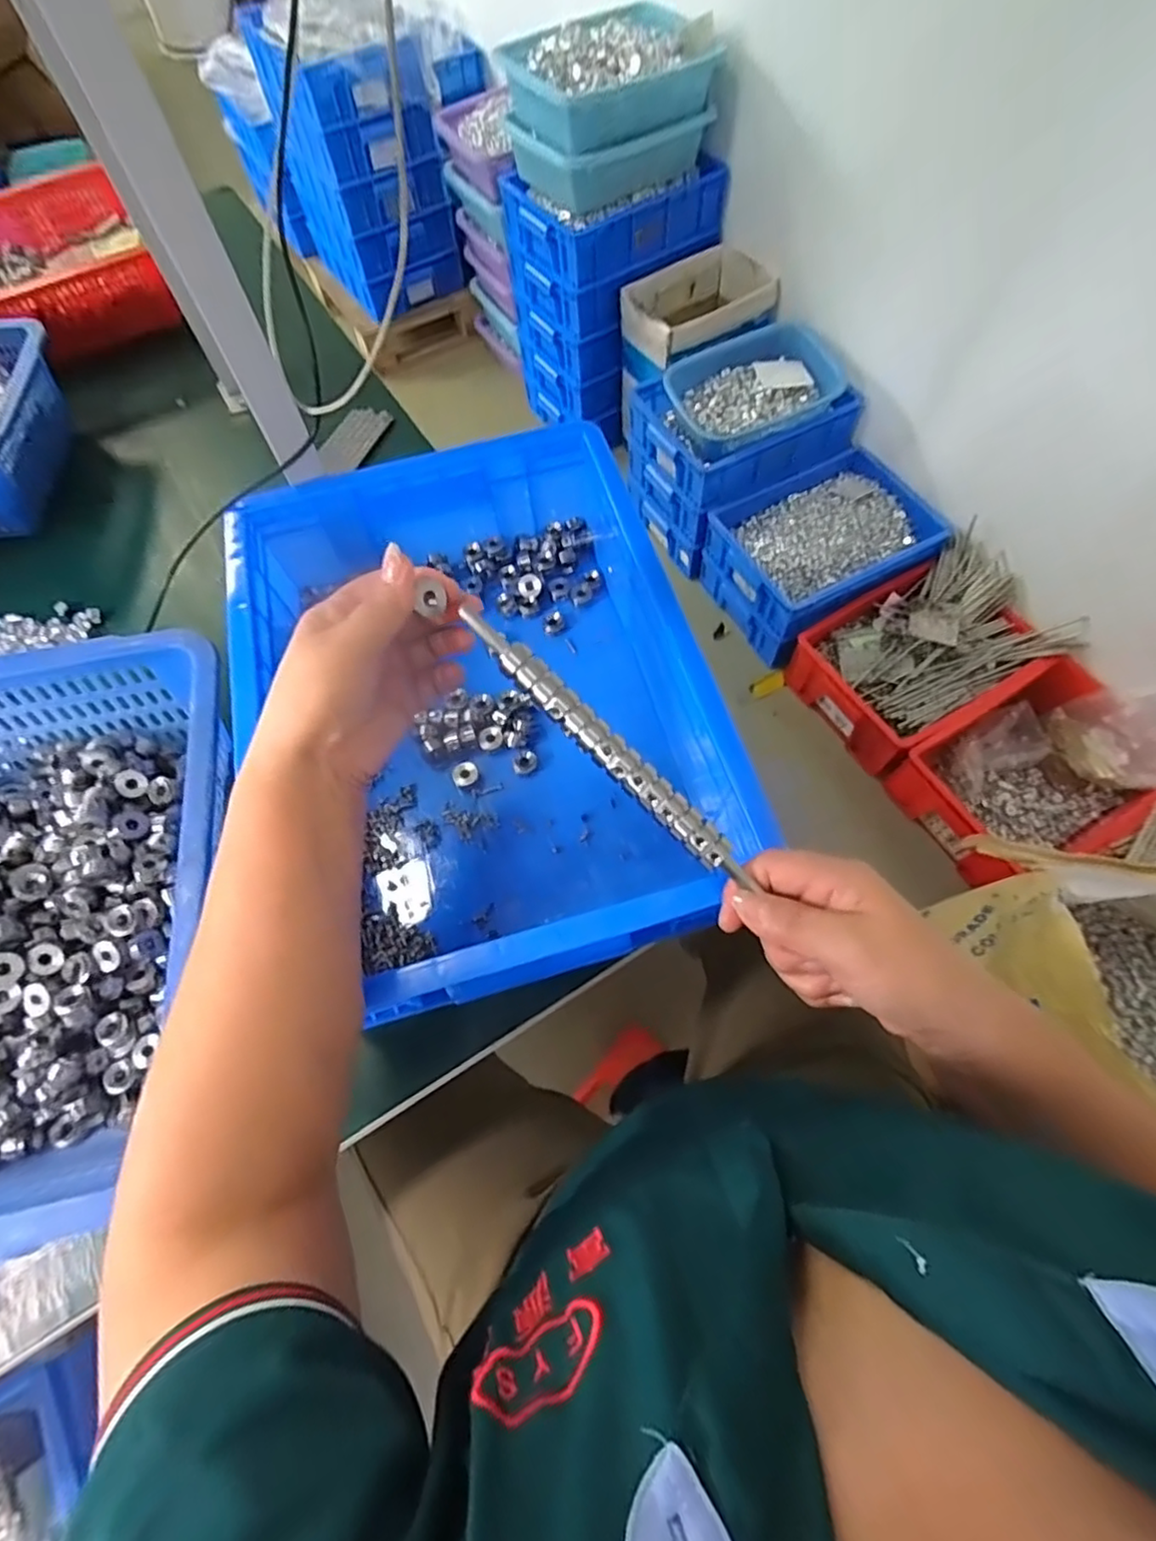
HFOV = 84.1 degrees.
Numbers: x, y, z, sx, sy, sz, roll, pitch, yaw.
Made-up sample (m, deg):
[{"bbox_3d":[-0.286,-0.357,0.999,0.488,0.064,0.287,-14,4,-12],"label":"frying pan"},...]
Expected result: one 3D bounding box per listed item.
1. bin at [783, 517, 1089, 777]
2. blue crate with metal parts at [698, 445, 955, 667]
[{"bbox_3d":[0.713,-0.255,1.328,0.483,0.155,0.336,-28,67,-11],"label":"bin"},{"bbox_3d":[0.547,-0.491,1.452,0.448,0.177,0.341,-28,67,-11],"label":"blue crate with metal parts"}]

